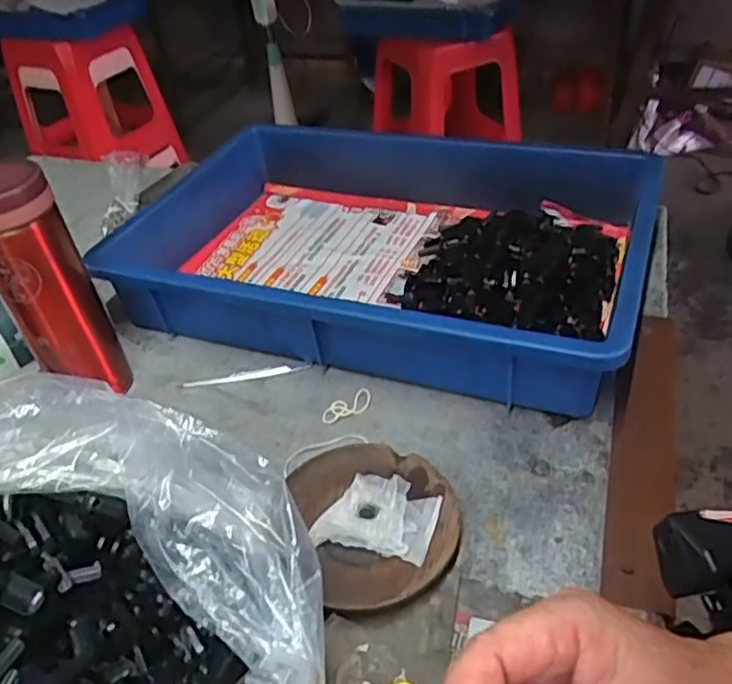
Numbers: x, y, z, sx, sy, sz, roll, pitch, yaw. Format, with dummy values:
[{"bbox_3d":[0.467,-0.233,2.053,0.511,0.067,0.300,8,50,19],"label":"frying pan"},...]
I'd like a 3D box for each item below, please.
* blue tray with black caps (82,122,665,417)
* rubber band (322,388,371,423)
[{"bbox_3d":[0.014,-0.099,0.609,0.442,0.078,0.326,10,42,20],"label":"blue tray with black caps"},{"bbox_3d":[-0.013,0.048,0.494,0.041,0.005,0.019,-25,43,-21],"label":"rubber band"}]

